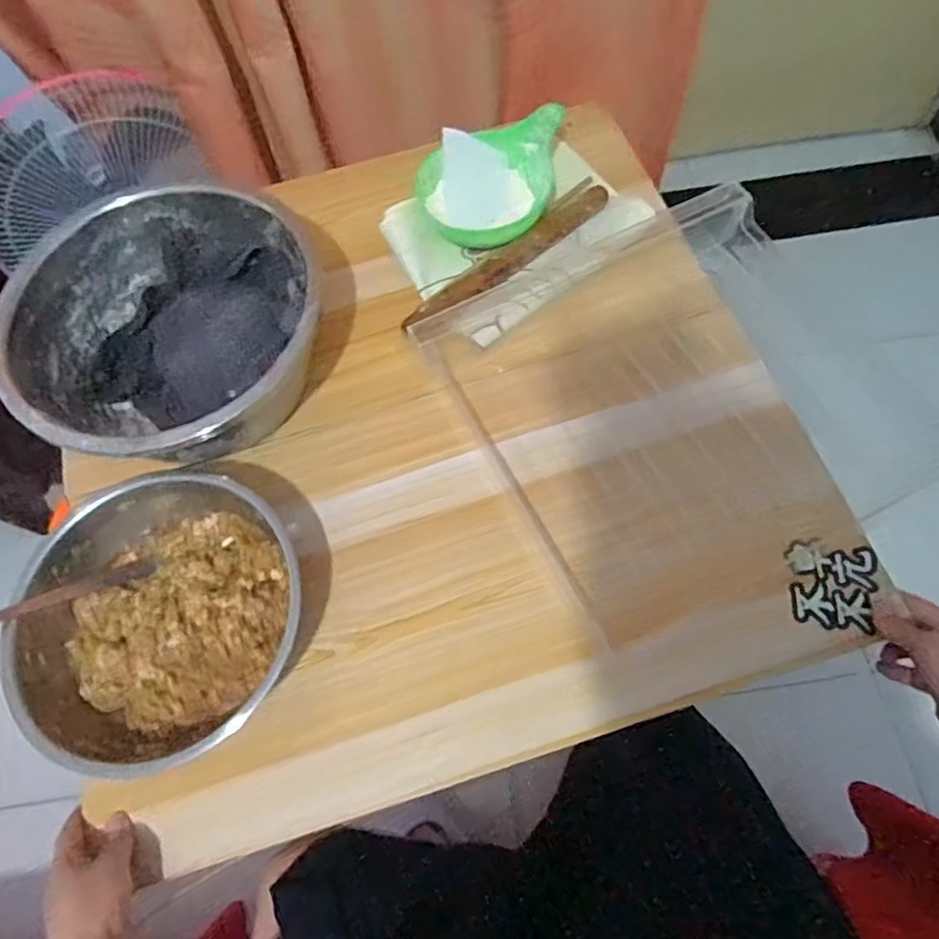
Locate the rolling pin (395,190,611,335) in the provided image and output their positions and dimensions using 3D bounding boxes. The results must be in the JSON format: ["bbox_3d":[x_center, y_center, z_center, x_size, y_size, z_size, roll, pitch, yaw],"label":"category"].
[{"bbox_3d":[0.044,-0.225,0.684,0.274,0.020,0.028,-37,70,-13],"label":"rolling pin"}]

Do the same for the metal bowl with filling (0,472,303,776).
[{"bbox_3d":[-0.255,0.117,0.537,0.225,0.087,0.219,-1,66,2],"label":"metal bowl with filling"}]

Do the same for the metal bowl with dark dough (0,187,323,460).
[{"bbox_3d":[-0.278,-0.124,0.620,0.266,0.124,0.274,-1,66,2],"label":"metal bowl with dark dough"}]

